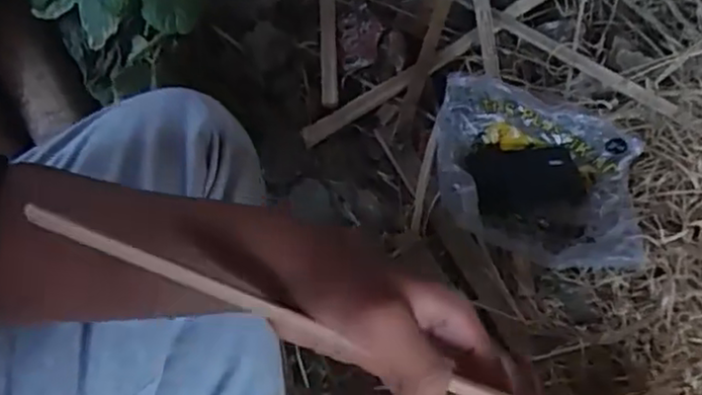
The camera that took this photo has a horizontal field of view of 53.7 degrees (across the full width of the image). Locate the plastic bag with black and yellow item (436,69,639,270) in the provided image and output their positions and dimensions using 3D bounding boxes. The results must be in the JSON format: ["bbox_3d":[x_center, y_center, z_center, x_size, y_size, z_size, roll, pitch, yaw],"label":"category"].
[{"bbox_3d":[0.241,-0.042,0.872,0.260,0.078,0.234,8,59,1],"label":"plastic bag with black and yellow item"}]

